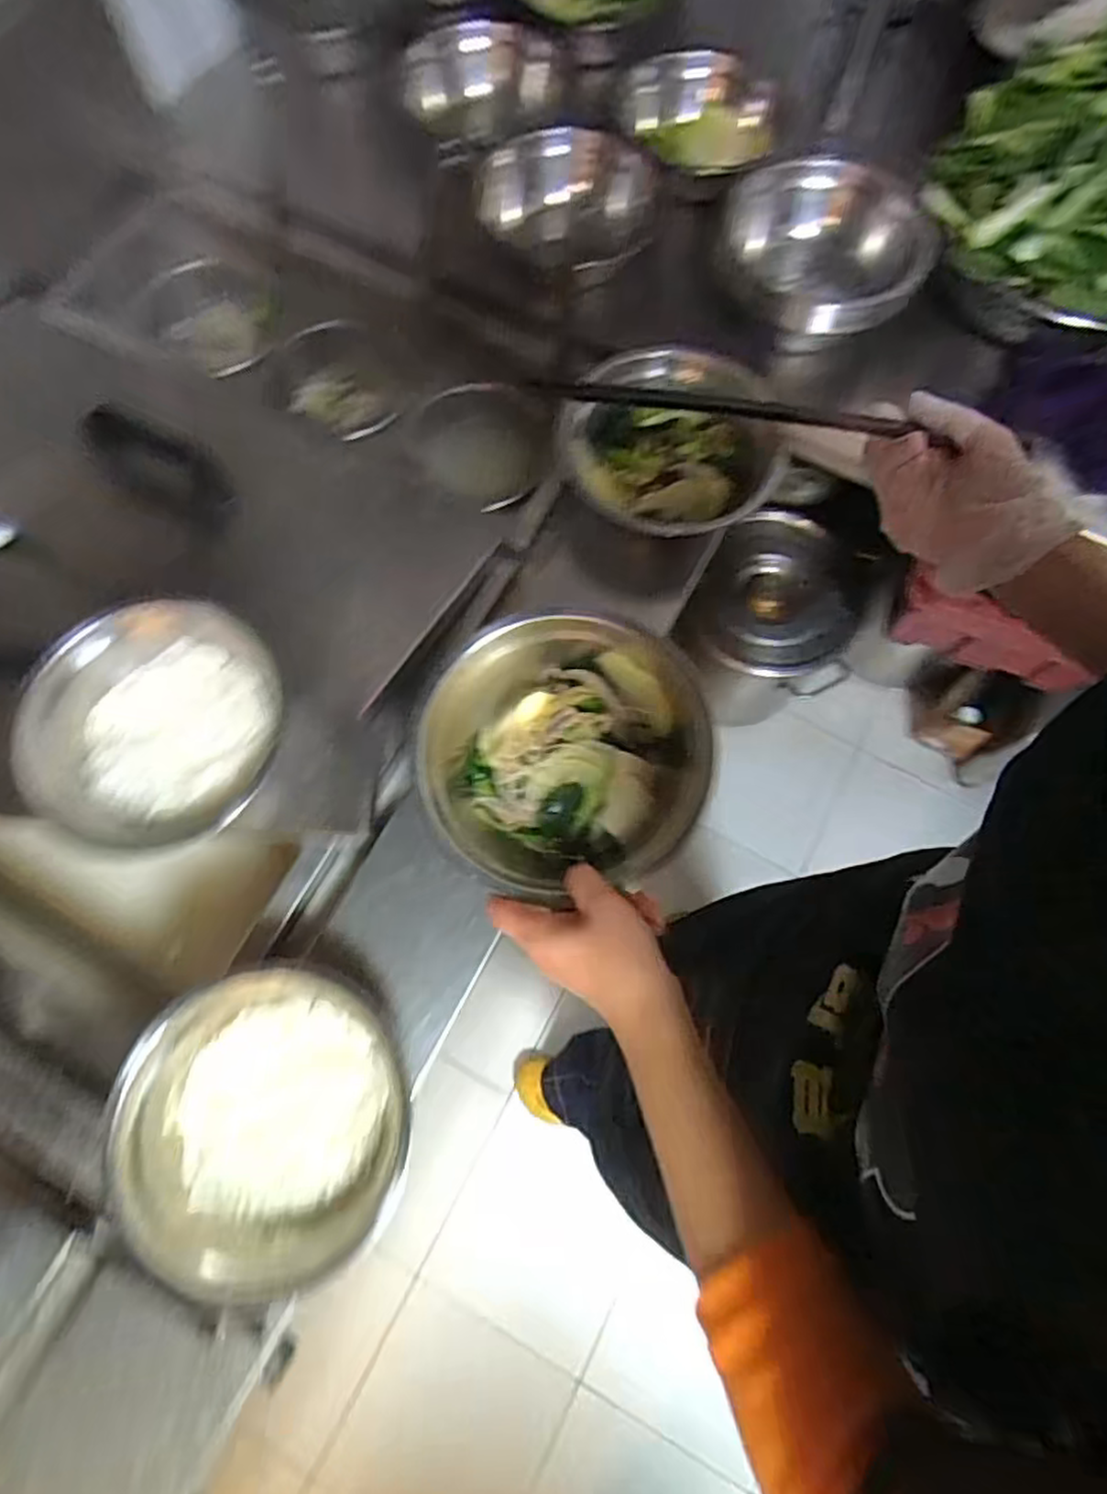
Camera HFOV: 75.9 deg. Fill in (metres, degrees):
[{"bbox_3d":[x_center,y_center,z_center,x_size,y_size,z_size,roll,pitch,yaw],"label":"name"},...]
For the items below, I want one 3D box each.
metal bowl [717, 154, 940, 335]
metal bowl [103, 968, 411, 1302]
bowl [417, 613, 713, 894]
[{"bbox_3d":[0.264,-0.478,0.693,0.179,0.082,0.186,0,73,-1],"label":"metal bowl"},{"bbox_3d":[-0.197,0.256,0.482,0.190,0.055,0.192,0,73,-1],"label":"metal bowl"},{"bbox_3d":[0.004,0.009,0.484,0.185,0.081,0.175,0,73,-1],"label":"bowl"}]

